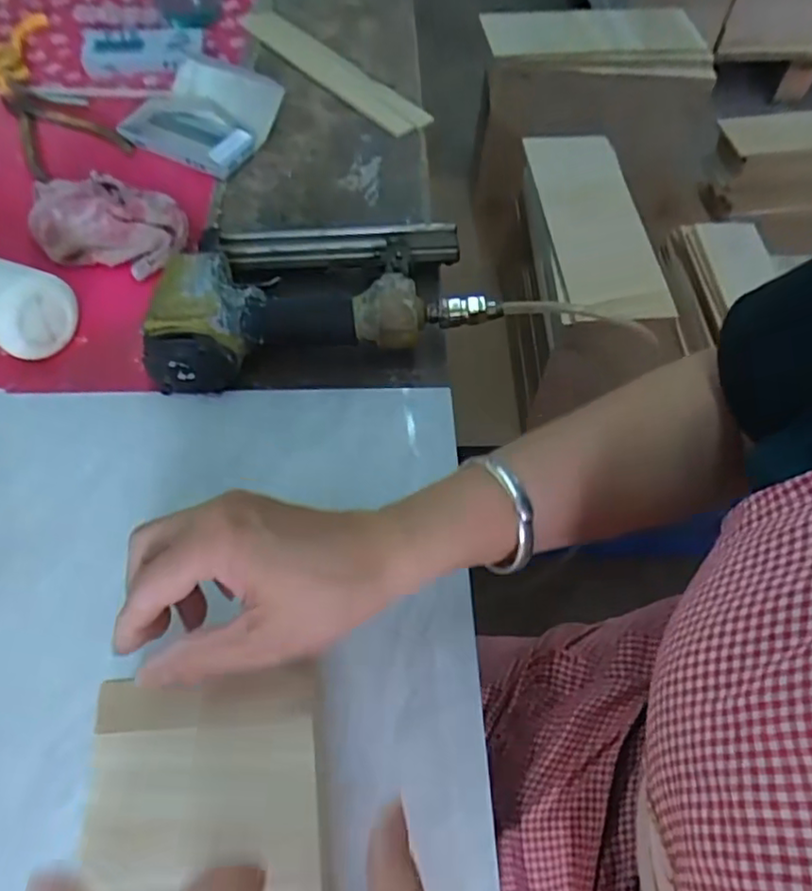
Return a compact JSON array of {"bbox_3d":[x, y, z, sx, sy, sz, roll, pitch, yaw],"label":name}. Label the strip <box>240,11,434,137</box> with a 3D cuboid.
[{"bbox_3d":[-0.085,-0.416,0.700,0.051,0.010,0.283,-36,68,-22],"label":"strip"}]

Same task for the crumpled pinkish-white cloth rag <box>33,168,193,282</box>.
[{"bbox_3d":[-0.258,-0.196,0.555,0.124,0.030,0.088,15,60,5],"label":"crumpled pinkish-white cloth rag"}]

